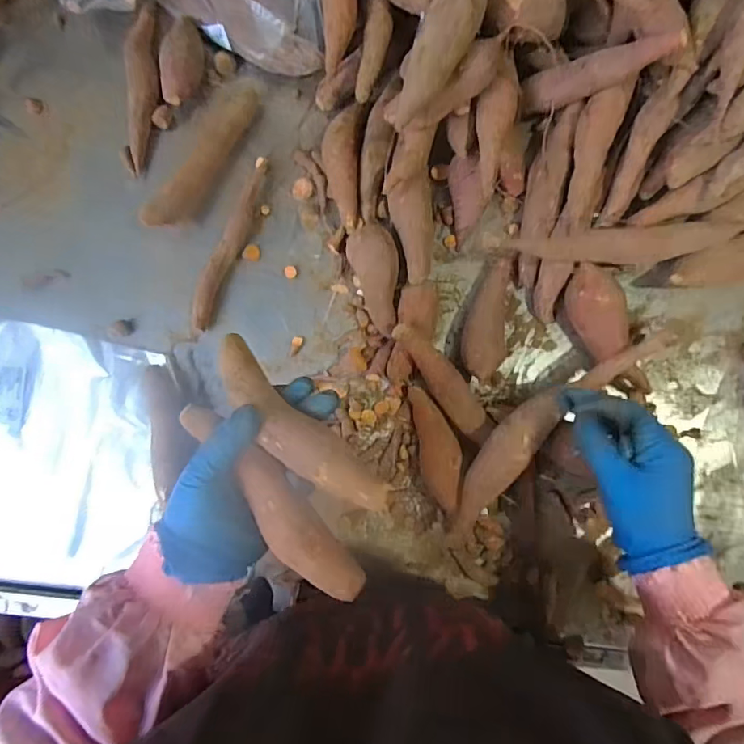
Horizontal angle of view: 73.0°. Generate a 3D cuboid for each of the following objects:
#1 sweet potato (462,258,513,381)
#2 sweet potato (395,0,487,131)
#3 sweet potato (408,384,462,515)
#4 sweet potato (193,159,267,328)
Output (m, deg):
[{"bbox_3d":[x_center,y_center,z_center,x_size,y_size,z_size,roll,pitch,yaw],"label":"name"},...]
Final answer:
[{"bbox_3d":[0.107,-0.051,0.474,0.040,0.035,0.115,7,87,1],"label":"sweet potato"},{"bbox_3d":[0.052,-0.248,0.383,0.034,0.030,0.124,29,99,8],"label":"sweet potato"},{"bbox_3d":[0.061,0.069,0.458,0.036,0.032,0.110,-9,87,0],"label":"sweet potato"},{"bbox_3d":[-0.135,-0.125,0.480,0.024,0.018,0.176,15,87,2],"label":"sweet potato"}]

